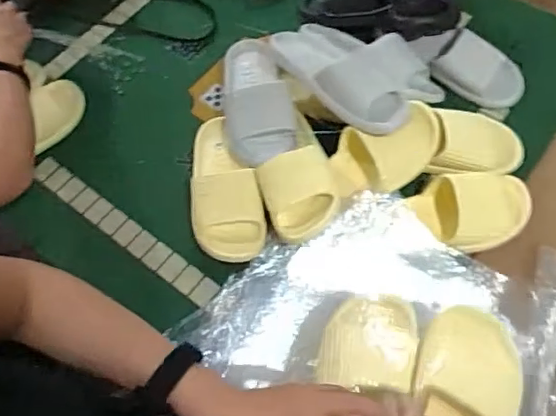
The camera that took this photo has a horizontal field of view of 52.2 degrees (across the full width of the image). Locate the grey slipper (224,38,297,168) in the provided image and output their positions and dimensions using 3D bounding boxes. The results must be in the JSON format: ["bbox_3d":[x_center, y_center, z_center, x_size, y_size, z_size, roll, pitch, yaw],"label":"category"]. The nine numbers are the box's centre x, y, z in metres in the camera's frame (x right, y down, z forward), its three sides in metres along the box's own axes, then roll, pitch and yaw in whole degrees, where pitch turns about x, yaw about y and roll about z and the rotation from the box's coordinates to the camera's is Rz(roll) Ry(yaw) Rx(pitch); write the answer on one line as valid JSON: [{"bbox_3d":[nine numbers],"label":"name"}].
[{"bbox_3d":[-0.035,-0.176,0.898,0.102,0.068,0.255,-7,63,-2],"label":"grey slipper"}]

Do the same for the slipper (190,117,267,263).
[{"bbox_3d":[-0.080,-0.039,0.838,0.104,0.058,0.244,-7,63,-2],"label":"slipper"}]

